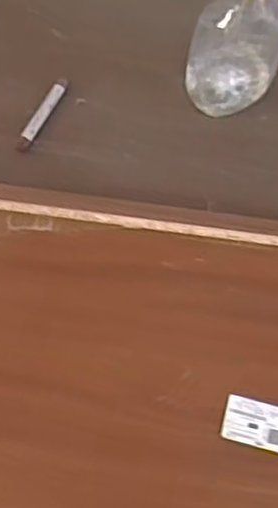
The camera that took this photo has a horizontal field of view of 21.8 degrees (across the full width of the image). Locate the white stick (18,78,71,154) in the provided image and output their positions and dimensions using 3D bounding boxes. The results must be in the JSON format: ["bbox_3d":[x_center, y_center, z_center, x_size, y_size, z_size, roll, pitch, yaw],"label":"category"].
[{"bbox_3d":[-0.110,-0.162,0.827,0.017,0.009,0.105,27,69,7],"label":"white stick"}]

